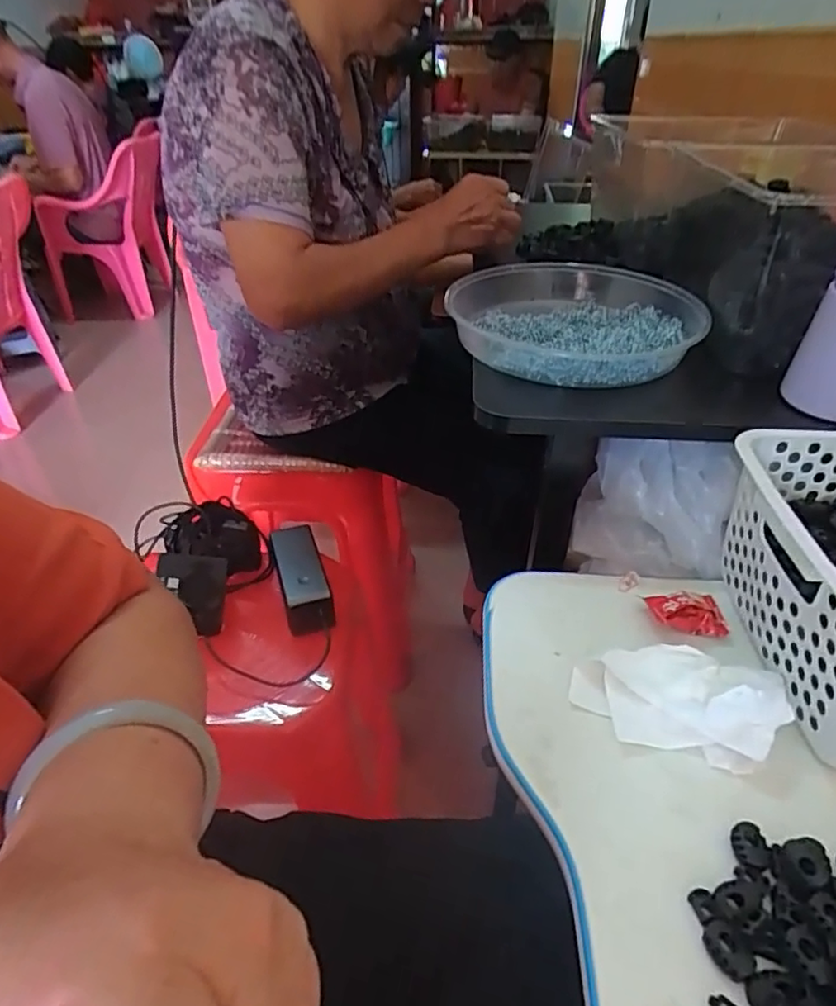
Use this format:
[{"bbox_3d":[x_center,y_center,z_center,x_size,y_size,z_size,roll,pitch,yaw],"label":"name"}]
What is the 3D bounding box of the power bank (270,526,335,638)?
[{"bbox_3d":[-0.127,0.081,0.663,0.047,0.041,0.142,-12,38,-15],"label":"power bank"}]

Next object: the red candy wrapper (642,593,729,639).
[{"bbox_3d":[0.186,0.071,0.420,0.049,0.018,0.034,-2,37,-1],"label":"red candy wrapper"}]

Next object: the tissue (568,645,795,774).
[{"bbox_3d":[0.153,0.111,0.362,0.112,0.033,0.066,10,38,14],"label":"tissue"}]

